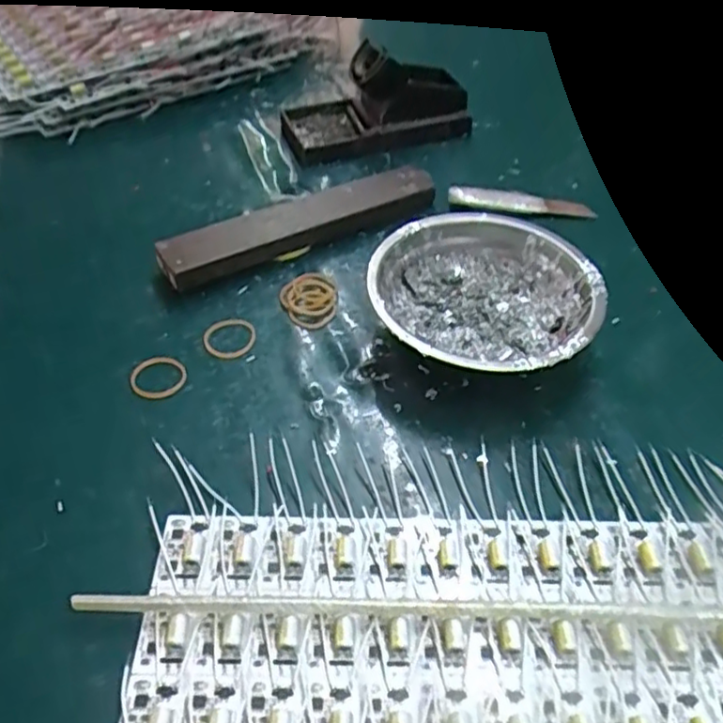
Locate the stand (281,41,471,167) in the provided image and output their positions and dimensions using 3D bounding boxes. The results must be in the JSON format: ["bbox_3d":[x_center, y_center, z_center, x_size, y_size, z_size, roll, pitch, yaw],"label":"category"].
[{"bbox_3d":[0.013,-0.220,0.529,0.153,0.060,0.075,-14,50,-13],"label":"stand"}]

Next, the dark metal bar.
[{"bbox_3d":[-0.039,-0.095,0.441,0.201,0.020,0.037,-23,52,-20],"label":"dark metal bar"}]

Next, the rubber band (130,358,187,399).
[{"bbox_3d":[-0.112,0.008,0.357,0.029,0.004,0.029,-24,53,-21],"label":"rubber band"}]

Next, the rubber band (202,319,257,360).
[{"bbox_3d":[-0.077,-0.014,0.378,0.030,0.004,0.028,-15,50,-13],"label":"rubber band"}]

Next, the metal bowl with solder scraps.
[{"bbox_3d":[0.069,-0.034,0.373,0.123,0.039,0.128,0,48,0],"label":"metal bowl with solder scraps"}]

